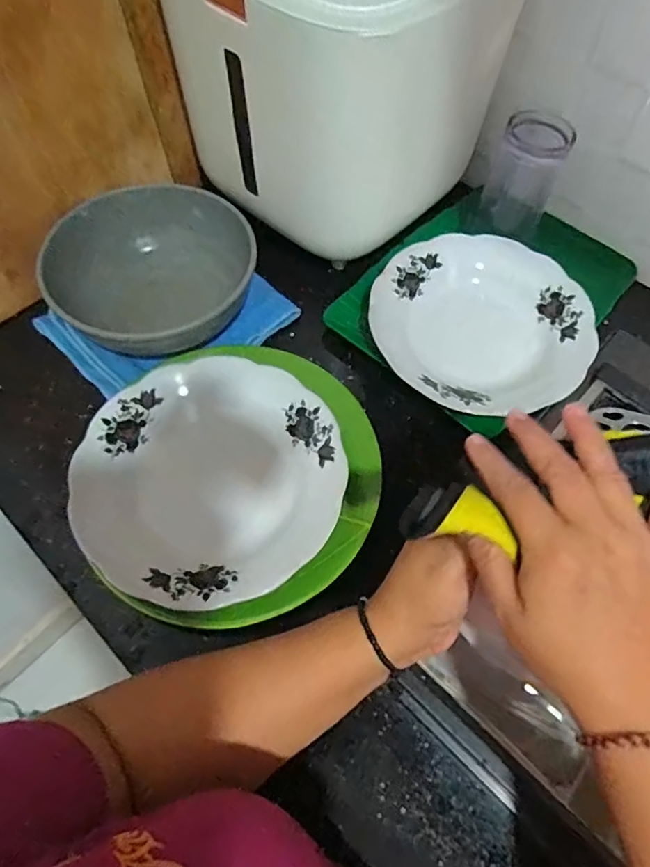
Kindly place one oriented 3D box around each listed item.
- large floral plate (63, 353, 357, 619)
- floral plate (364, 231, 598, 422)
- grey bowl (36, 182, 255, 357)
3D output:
[{"bbox_3d":[-0.089,0.035,0.427,0.200,0.048,0.207,1,61,-2],"label":"large floral plate"},{"bbox_3d":[0.148,-0.105,0.504,0.196,0.037,0.203,1,61,-2],"label":"floral plate"},{"bbox_3d":[-0.156,-0.148,0.512,0.179,0.094,0.166,1,61,-2],"label":"grey bowl"}]

